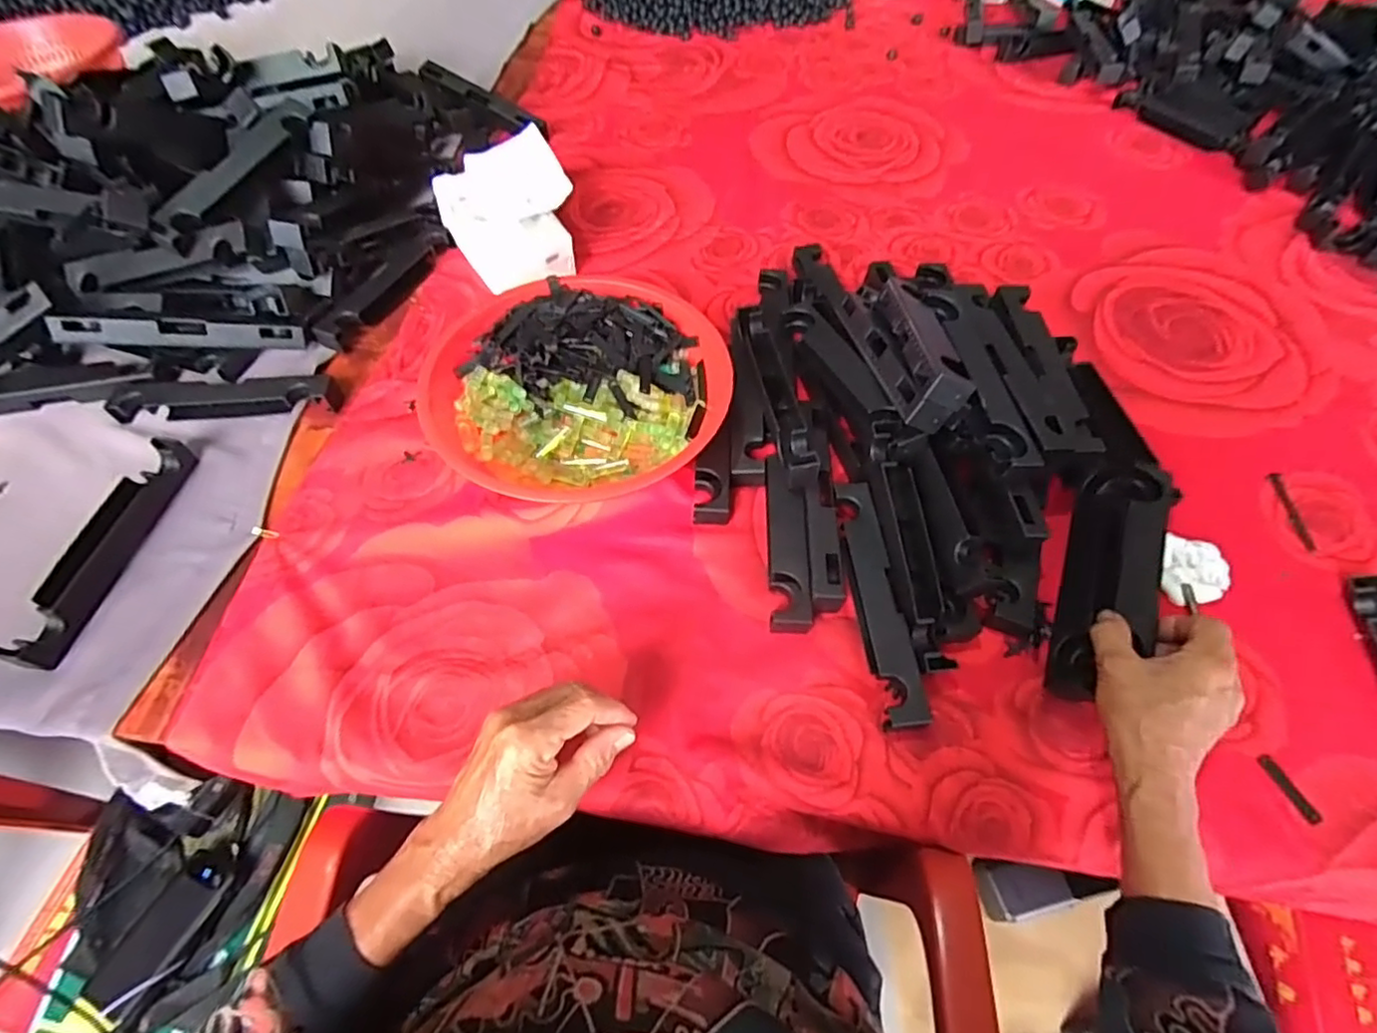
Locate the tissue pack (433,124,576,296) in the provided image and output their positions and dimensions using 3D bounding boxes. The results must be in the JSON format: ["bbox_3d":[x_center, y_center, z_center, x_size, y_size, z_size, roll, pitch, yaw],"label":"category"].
[{"bbox_3d":[-0.193,-0.324,0.680,0.127,0.092,0.159,-23,60,-14],"label":"tissue pack"}]

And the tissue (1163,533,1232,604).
[{"bbox_3d":[0.408,0.045,0.506,0.042,0.025,0.049,16,58,11],"label":"tissue"}]

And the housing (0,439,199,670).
[{"bbox_3d":[-0.452,0.021,0.488,0.021,0.027,0.191,7,57,5],"label":"housing"}]

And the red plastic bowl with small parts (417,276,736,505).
[{"bbox_3d":[-0.092,-0.109,0.552,0.248,0.077,0.235,-3,57,-2],"label":"red plastic bowl with small parts"}]

